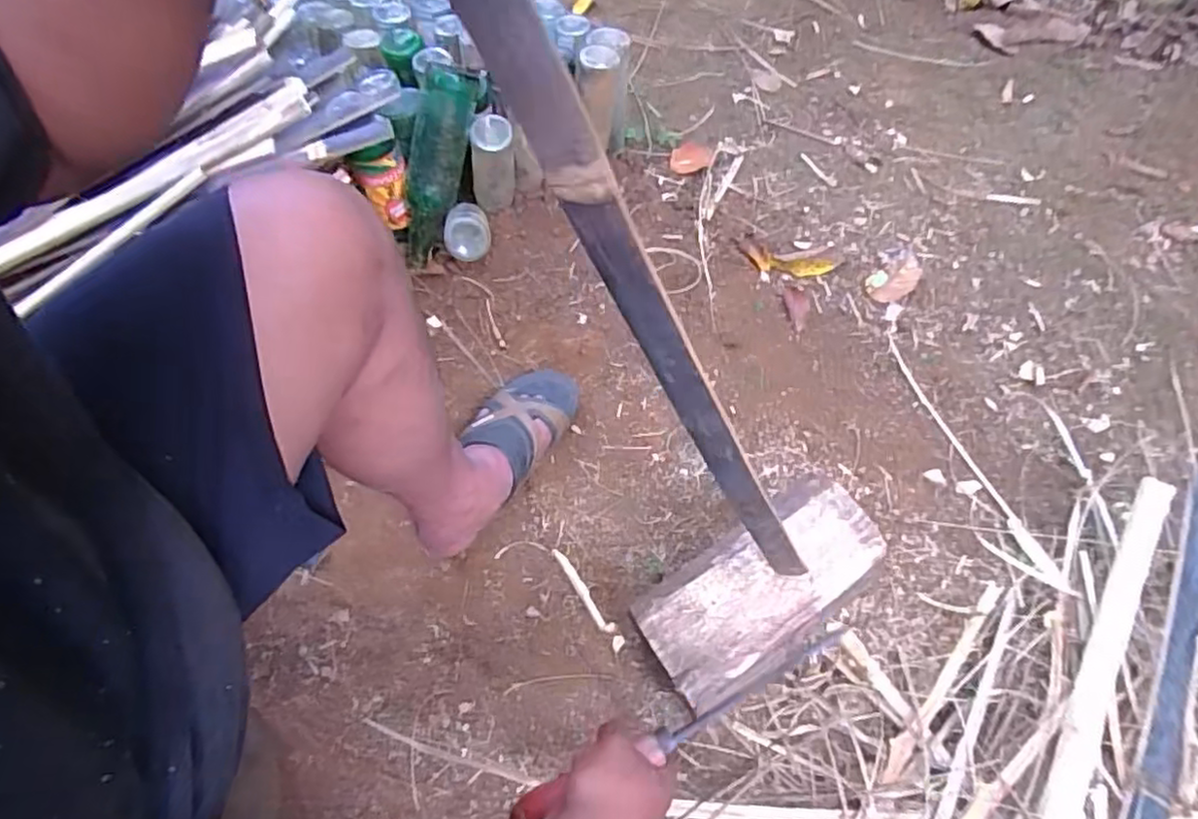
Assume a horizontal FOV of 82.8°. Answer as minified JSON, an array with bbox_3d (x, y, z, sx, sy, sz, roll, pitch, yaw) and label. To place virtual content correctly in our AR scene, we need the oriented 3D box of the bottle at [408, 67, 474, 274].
[{"bbox_3d":[-0.225,-0.328,0.942,0.069,0.260,0.061,27,28,15],"label":"bottle"}]

